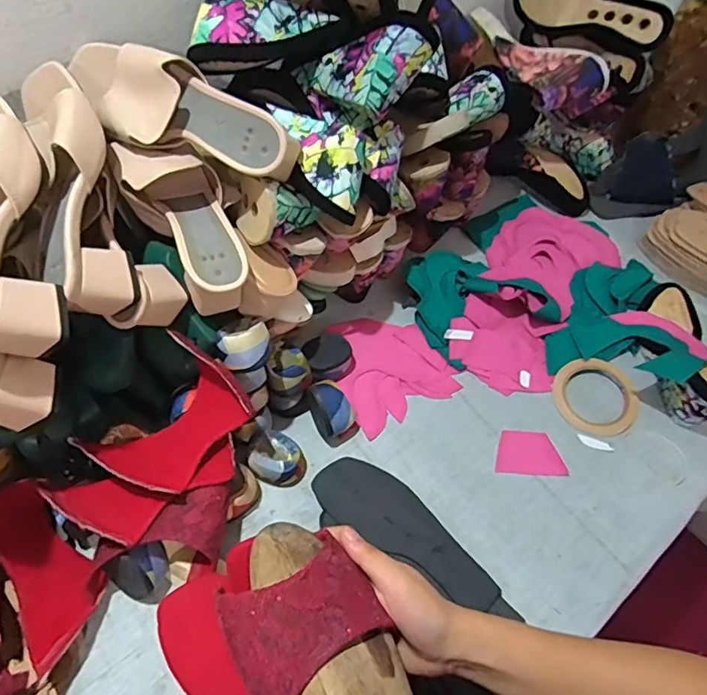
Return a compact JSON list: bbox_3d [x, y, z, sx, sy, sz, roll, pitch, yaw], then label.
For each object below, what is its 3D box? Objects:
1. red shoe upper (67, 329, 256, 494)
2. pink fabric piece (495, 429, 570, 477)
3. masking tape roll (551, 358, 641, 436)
[{"bbox_3d":[-0.170,0.071,0.498,0.114,0.068,0.132,30,59,15],"label":"red shoe upper"},{"bbox_3d":[0.207,0.123,0.619,0.078,0.004,0.053,3,58,4],"label":"pink fabric piece"},{"bbox_3d":[0.303,0.060,0.653,0.106,0.013,0.098,2,56,-3],"label":"masking tape roll"}]

